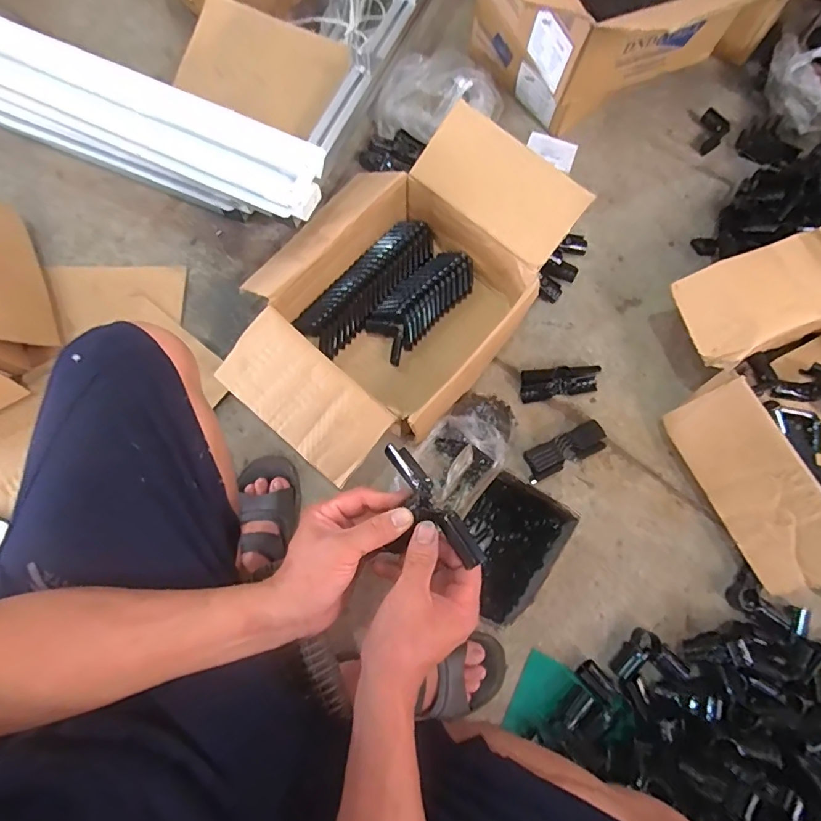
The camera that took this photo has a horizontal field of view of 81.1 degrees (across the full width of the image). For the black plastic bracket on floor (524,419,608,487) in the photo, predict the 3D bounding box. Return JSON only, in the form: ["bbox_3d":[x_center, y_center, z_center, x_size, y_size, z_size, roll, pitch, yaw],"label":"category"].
[{"bbox_3d":[0.244,0.064,0.764,0.136,0.031,0.052,-25,76,-8],"label":"black plastic bracket on floor"}]

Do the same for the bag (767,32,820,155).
[{"bbox_3d":[0.769,-0.616,0.911,0.209,0.104,0.122,43,78,10],"label":"bag"}]

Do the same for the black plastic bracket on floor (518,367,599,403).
[{"bbox_3d":[0.248,-0.046,0.792,0.129,0.030,0.047,-7,74,-3],"label":"black plastic bracket on floor"}]

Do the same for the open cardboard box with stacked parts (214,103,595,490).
[{"bbox_3d":[-0.039,-0.187,0.752,0.374,0.180,0.541,38,77,9],"label":"open cardboard box with stacked parts"}]

